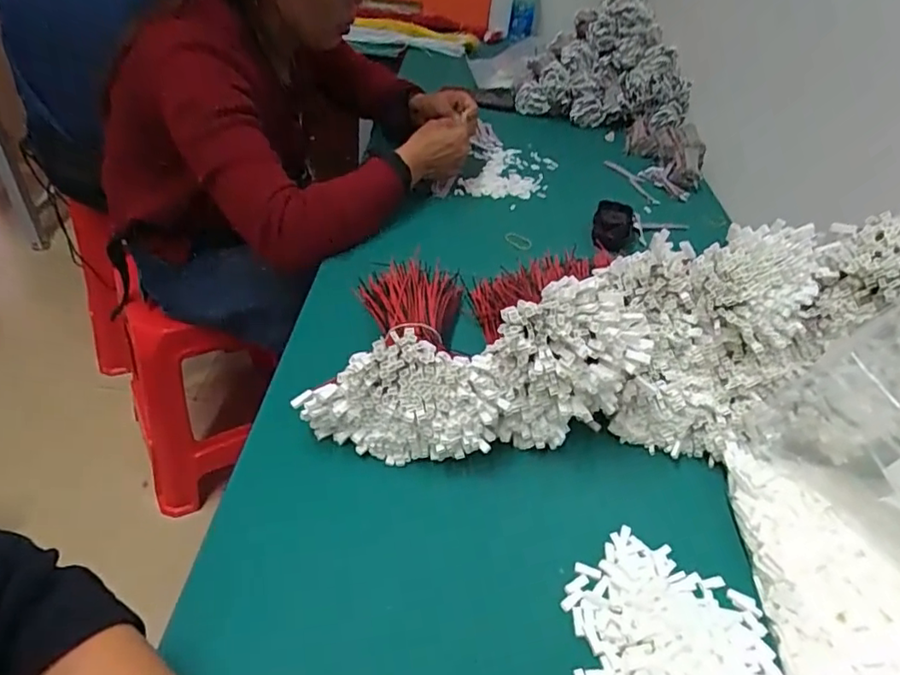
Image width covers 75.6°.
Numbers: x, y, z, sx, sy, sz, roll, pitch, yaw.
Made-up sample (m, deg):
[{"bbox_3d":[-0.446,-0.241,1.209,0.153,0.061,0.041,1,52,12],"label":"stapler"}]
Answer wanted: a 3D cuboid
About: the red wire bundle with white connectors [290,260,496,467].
[{"bbox_3d":[-0.031,-0.009,0.555,0.159,0.112,0.253,7,40,2],"label":"red wire bundle with white connectors"}]

